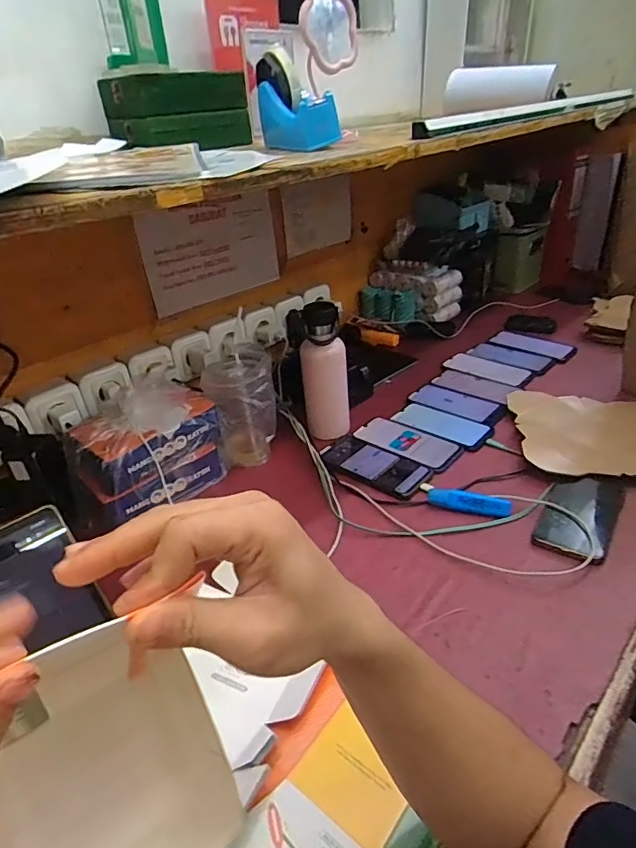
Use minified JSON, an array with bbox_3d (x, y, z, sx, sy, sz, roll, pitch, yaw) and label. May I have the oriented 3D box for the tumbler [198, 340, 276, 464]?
[{"bbox_3d":[-0.114,-0.028,0.779,0.098,0.170,0.086,-9,31,-6],"label":"tumbler"}]

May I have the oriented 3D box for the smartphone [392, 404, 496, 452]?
[{"bbox_3d":[0.204,0.003,0.848,0.161,0.015,0.071,19,45,35],"label":"smartphone"}]

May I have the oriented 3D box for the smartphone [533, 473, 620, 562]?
[{"bbox_3d":[0.322,0.107,0.627,0.078,0.014,0.141,4,36,37],"label":"smartphone"}]

